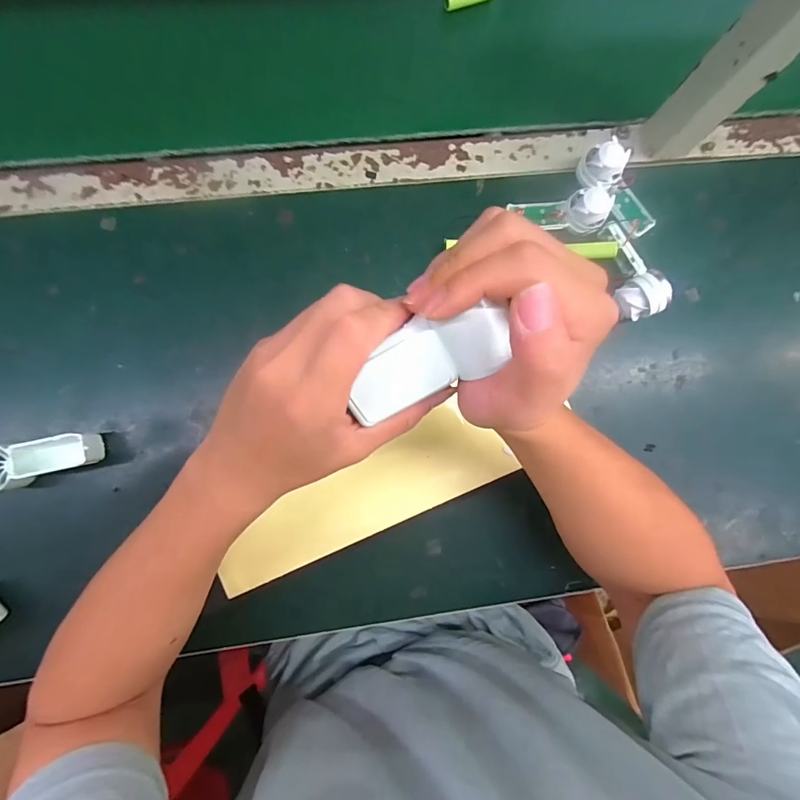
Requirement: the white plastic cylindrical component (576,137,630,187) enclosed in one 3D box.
[{"bbox_3d":[0.189,-0.219,0.389,0.038,0.038,0.034,43,86,0],"label":"white plastic cylindrical component"}]

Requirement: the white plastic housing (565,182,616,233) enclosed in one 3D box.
[{"bbox_3d":[0.174,-0.176,0.384,0.038,0.027,0.039,0,87,-3],"label":"white plastic housing"}]

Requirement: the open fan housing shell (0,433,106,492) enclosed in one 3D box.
[{"bbox_3d":[-0.301,0.052,0.344,0.095,0.041,0.039,-6,87,-3],"label":"open fan housing shell"}]

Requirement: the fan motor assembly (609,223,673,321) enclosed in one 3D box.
[{"bbox_3d":[0.212,-0.118,0.385,0.036,0.038,0.088,-22,88,-4],"label":"fan motor assembly"}]

